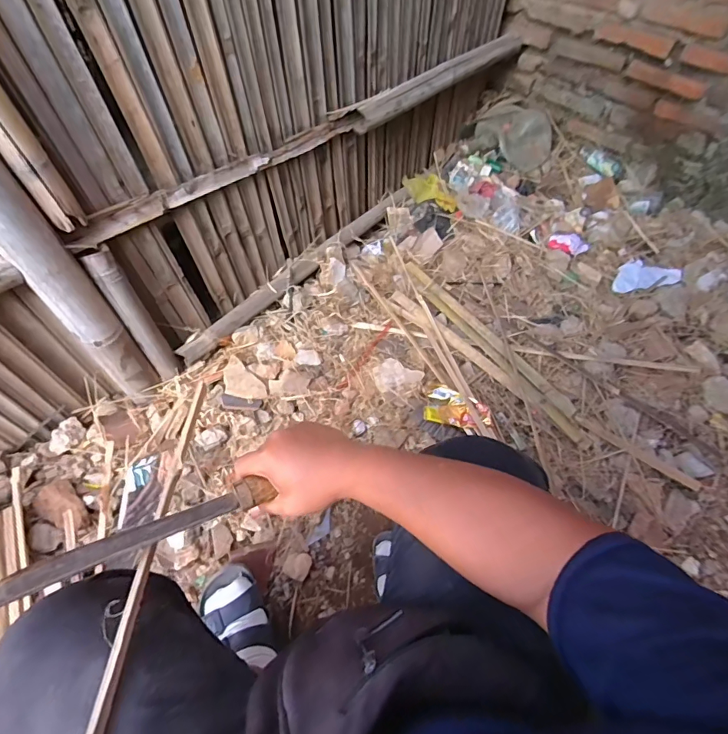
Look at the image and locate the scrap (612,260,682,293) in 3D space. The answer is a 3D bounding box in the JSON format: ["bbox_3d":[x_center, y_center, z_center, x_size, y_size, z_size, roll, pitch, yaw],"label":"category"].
[{"bbox_3d":[0.753,-0.250,1.163,0.185,0.020,0.096,-7,58,-6],"label":"scrap"}]

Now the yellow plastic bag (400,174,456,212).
[{"bbox_3d":[0.210,-0.546,1.344,0.117,0.047,0.197,-20,61,-14],"label":"yellow plastic bag"}]

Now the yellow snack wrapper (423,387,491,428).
[{"bbox_3d":[0.203,0.086,0.949,0.140,0.028,0.089,3,58,1],"label":"yellow snack wrapper"}]

